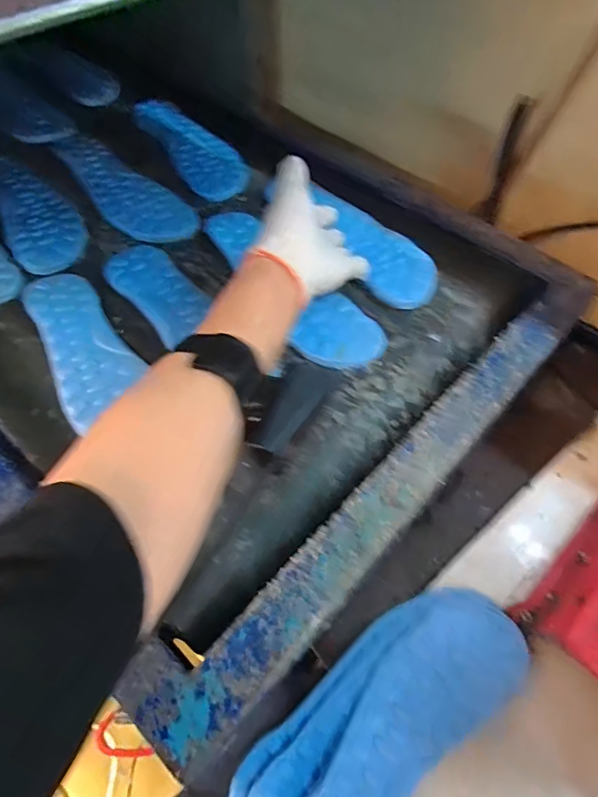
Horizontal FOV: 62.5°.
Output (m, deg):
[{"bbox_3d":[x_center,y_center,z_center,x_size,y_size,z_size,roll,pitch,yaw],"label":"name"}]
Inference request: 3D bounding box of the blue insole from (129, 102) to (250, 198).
[{"bbox_3d":[-0.153,-0.359,0.695,0.087,0.015,0.247,-29,63,-18],"label":"blue insole"}]

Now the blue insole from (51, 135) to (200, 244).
[{"bbox_3d":[-0.231,-0.269,0.628,0.264,0.010,0.088,39,65,21],"label":"blue insole"}]

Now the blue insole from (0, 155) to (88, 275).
[{"bbox_3d":[-0.346,-0.248,0.616,0.084,0.022,0.271,-32,64,-19],"label":"blue insole"}]

